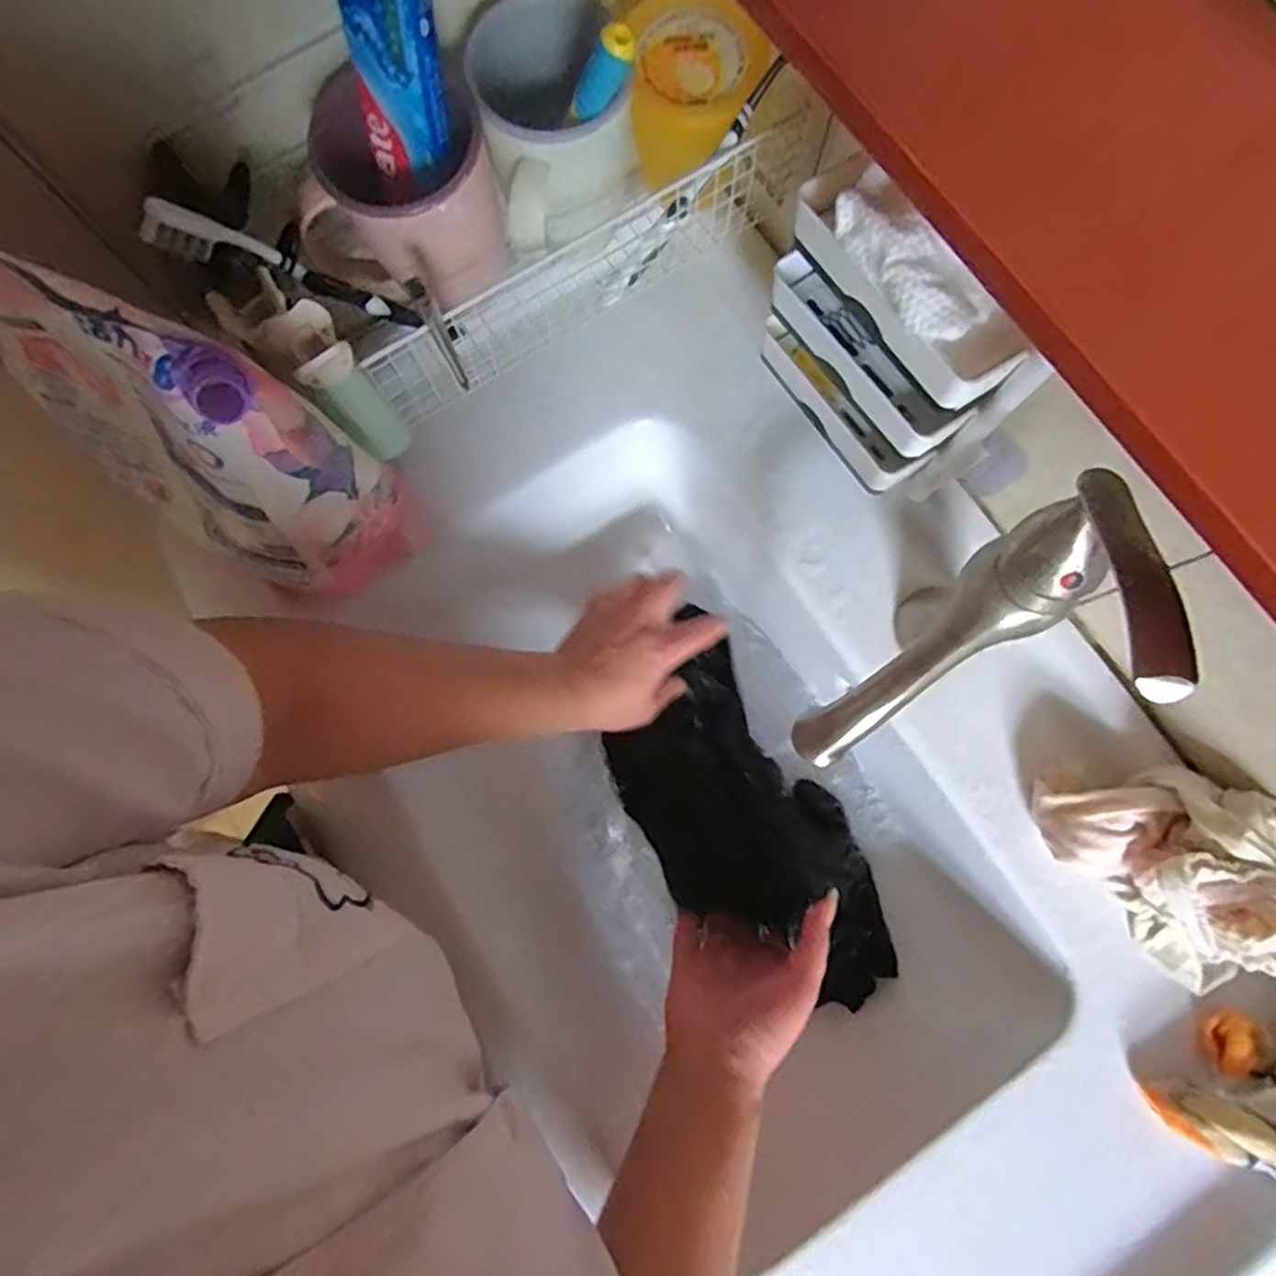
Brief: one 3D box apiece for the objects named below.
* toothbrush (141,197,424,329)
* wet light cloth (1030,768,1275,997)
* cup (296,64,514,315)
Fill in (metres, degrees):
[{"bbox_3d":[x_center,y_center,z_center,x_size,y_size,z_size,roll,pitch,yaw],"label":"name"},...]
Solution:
[{"bbox_3d":[-0.161,-0.173,0.334,0.018,0.143,0.009,-37,79,25],"label":"toothbrush"},{"bbox_3d":[0.320,0.132,0.386,0.088,0.075,0.161,-44,82,-8],"label":"wet light cloth"},{"bbox_3d":[-0.122,-0.227,0.362,0.106,0.082,0.079,0,79,0],"label":"cup"}]

